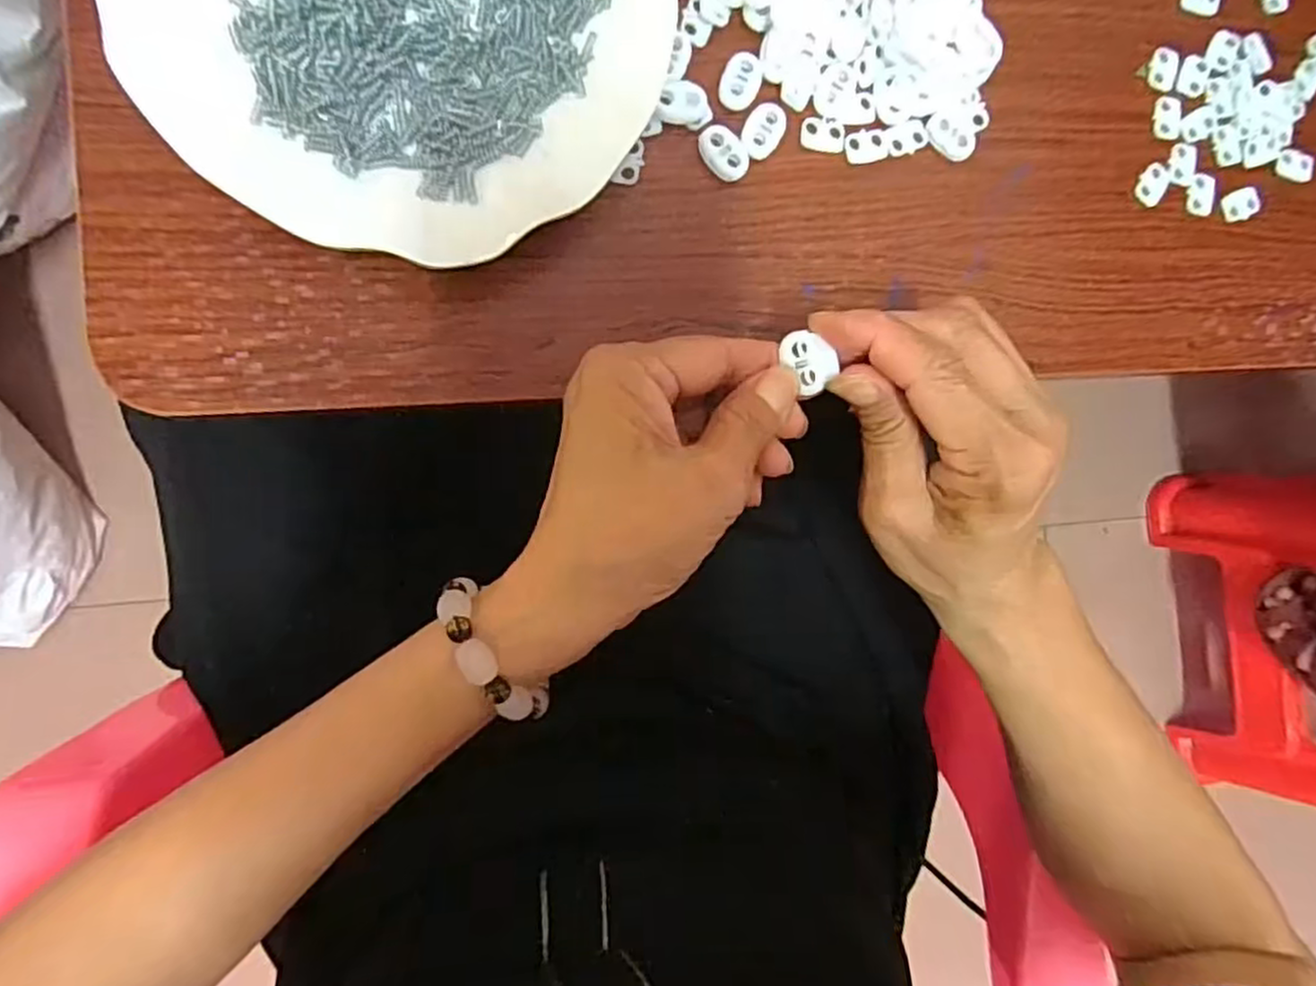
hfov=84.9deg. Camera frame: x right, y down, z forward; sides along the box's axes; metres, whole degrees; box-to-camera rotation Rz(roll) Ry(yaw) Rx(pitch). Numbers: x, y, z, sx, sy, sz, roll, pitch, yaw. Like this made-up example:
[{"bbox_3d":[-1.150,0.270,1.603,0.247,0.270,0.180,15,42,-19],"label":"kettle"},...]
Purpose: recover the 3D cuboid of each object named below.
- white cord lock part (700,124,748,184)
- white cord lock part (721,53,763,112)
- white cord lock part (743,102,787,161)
[{"bbox_3d":[0.026,-0.135,0.286,0.022,0.005,0.016,42,83,-8],"label":"white cord lock part"},{"bbox_3d":[0.033,-0.165,0.286,0.015,0.004,0.023,22,86,-10],"label":"white cord lock part"},{"bbox_3d":[0.042,-0.145,0.288,0.014,0.004,0.023,33,84,-9],"label":"white cord lock part"}]

